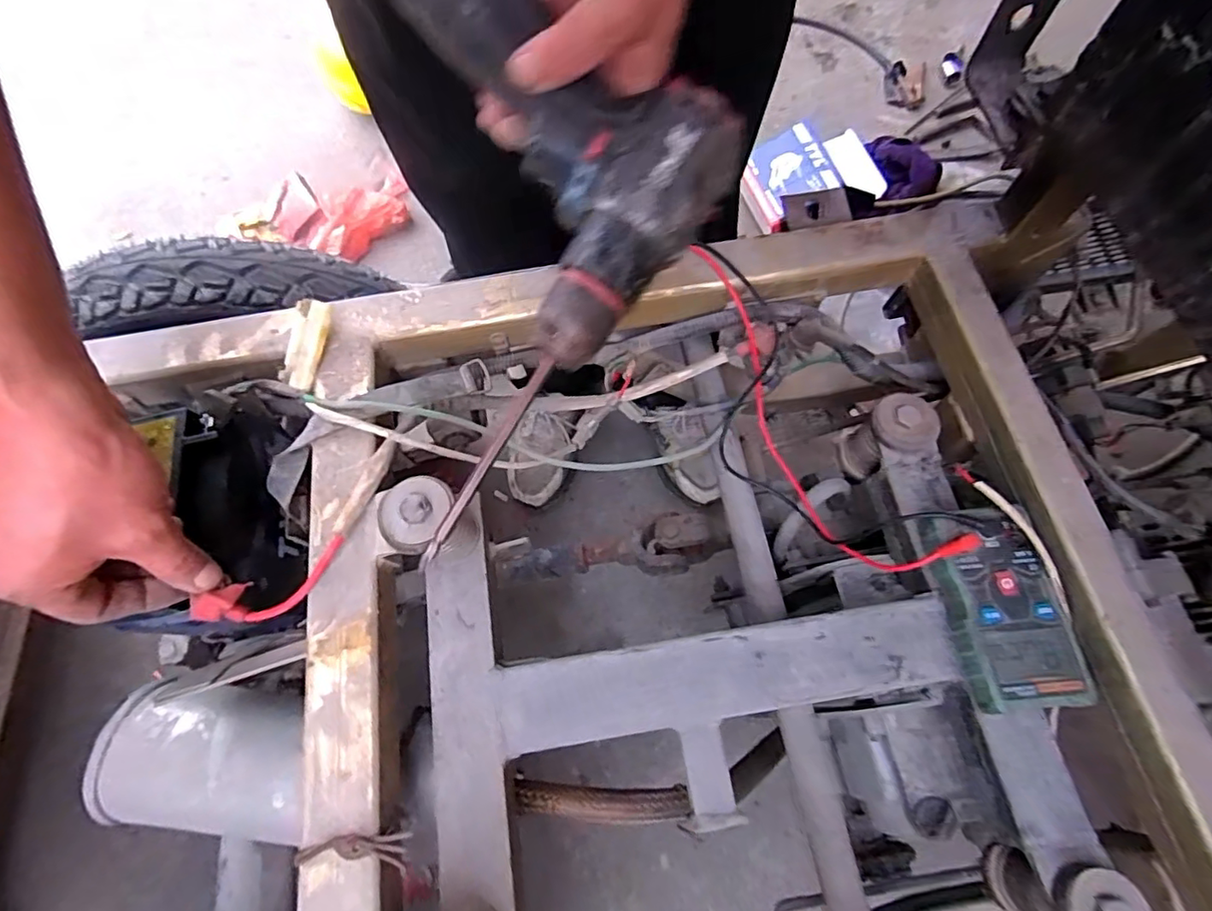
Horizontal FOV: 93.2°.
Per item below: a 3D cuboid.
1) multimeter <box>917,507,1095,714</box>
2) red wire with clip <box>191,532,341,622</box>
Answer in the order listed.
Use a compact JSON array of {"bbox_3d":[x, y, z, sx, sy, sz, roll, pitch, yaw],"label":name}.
[{"bbox_3d":[0.227,0.086,0.330,0.053,0.031,0.109,-8,67,-2],"label":"multimeter"},{"bbox_3d":[-0.191,0.076,0.330,0.085,0.018,0.024,-22,68,-17],"label":"red wire with clip"}]

